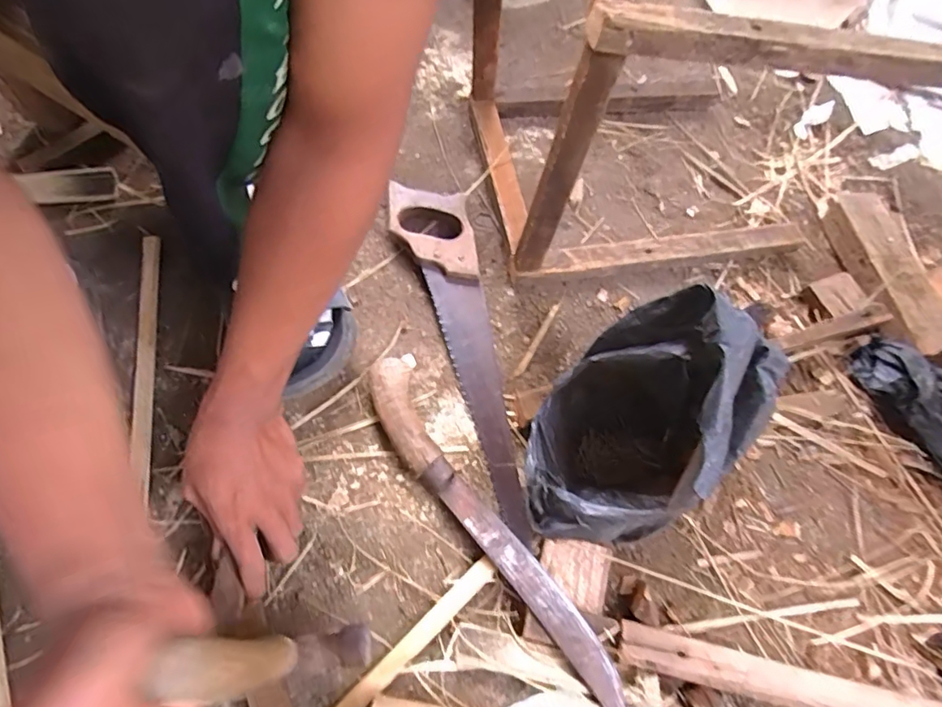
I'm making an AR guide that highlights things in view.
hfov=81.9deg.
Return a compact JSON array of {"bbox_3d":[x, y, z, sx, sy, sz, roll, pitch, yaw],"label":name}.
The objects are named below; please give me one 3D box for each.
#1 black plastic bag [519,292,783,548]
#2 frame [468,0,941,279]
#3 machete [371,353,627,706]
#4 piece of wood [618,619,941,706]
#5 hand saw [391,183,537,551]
[{"bbox_3d":[0.133,0.064,0.455,0.139,0.181,0.212,42,69,16],"label":"black plastic bag"},{"bbox_3d":[0.213,-0.282,0.570,0.374,0.295,0.313,-6,64,-6],"label":"frame"},{"bbox_3d":[0.014,0.153,0.489,0.057,0.029,0.368,-32,70,-17],"label":"machete"},{"bbox_3d":[0.274,0.275,0.445,0.304,0.023,0.031,14,64,3],"label":"piece of wood"},{"bbox_3d":[-0.005,-0.016,0.568,0.079,0.029,0.403,-13,66,-10],"label":"hand saw"}]

